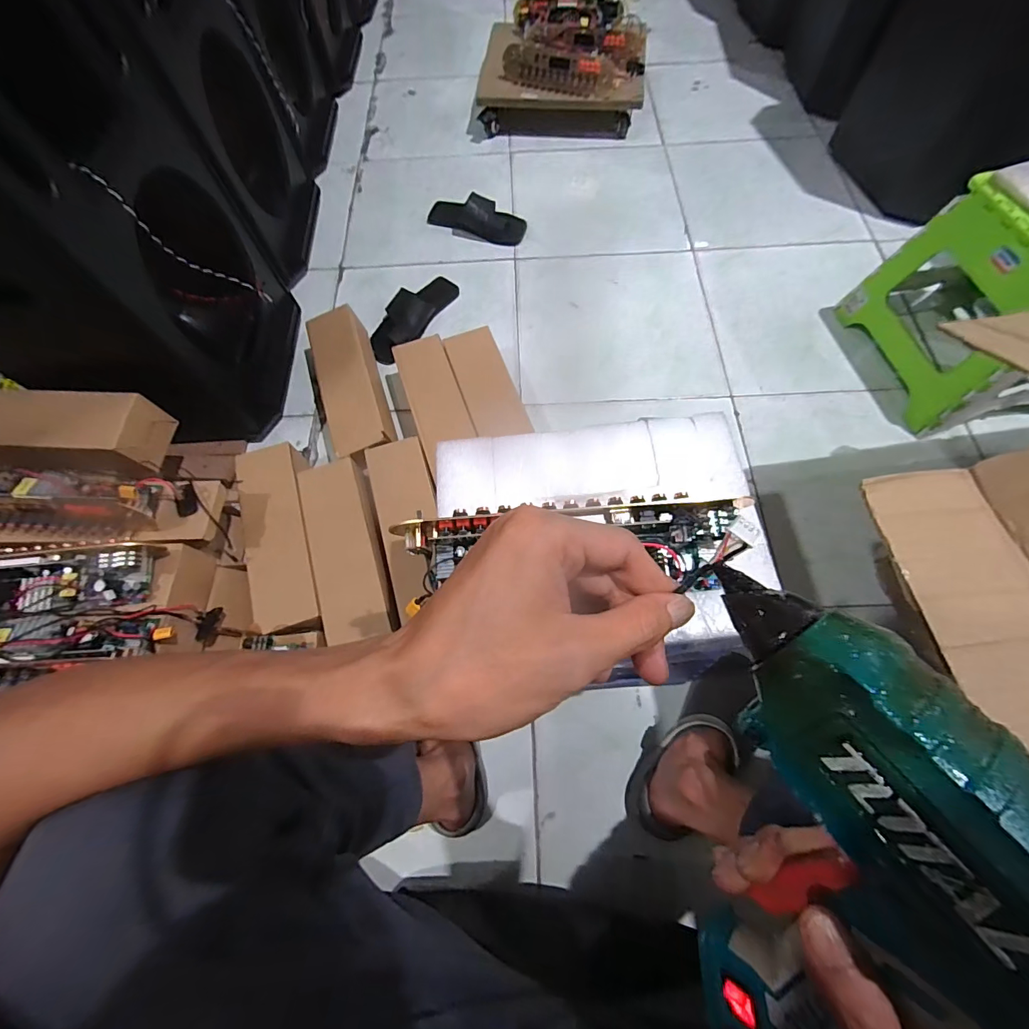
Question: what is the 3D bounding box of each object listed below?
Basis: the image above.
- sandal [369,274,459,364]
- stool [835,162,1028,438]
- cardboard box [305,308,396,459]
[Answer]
[{"bbox_3d":[-0.215,-0.412,0.901,0.105,0.046,0.258,23,70,11],"label":"sandal"},{"bbox_3d":[0.807,-0.355,0.709,0.265,0.278,0.306,-12,68,-3],"label":"stool"},{"bbox_3d":[-0.300,-0.238,0.797,0.105,0.084,0.309,-17,68,-5],"label":"cardboard box"}]

